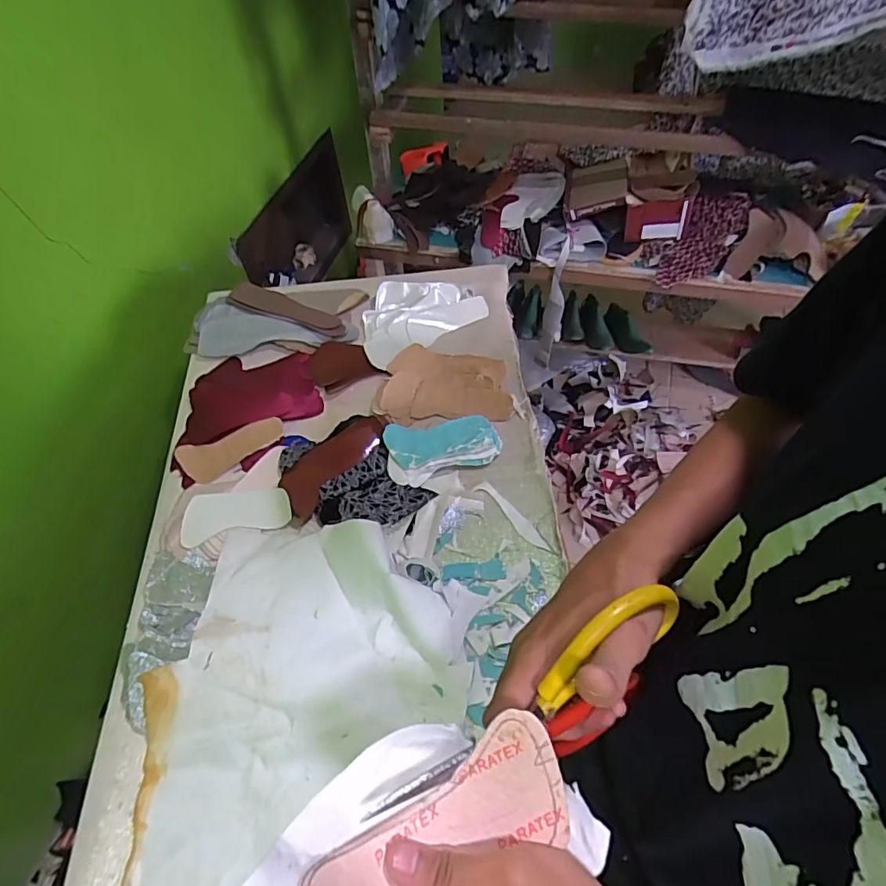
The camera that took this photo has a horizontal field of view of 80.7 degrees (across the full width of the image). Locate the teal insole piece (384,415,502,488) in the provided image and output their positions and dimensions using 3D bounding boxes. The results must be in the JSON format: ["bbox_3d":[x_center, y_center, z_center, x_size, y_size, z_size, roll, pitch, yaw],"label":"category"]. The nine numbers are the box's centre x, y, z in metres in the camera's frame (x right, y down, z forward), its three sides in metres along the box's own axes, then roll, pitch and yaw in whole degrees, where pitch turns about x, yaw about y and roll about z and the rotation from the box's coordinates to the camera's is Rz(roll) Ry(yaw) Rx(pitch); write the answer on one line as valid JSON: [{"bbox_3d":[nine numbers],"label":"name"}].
[{"bbox_3d":[0.002,0.007,0.824,0.180,0.048,0.092,-12,55,-4],"label":"teal insole piece"}]

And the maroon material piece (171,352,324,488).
[{"bbox_3d":[-0.326,-0.055,0.891,0.223,0.022,0.240,-4,59,-2],"label":"maroon material piece"}]

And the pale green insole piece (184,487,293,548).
[{"bbox_3d":[-0.303,0.104,0.763,0.154,0.009,0.066,-8,88,-3],"label":"pale green insole piece"}]

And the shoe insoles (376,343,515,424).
[{"bbox_3d":[0.003,-0.099,0.888,0.222,0.074,0.125,-1,55,3],"label":"shoe insoles"}]

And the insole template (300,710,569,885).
[{"bbox_3d":[0.002,0.187,0.243,0.125,0.052,0.052,-23,55,-27],"label":"insole template"}]

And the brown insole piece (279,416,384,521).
[{"bbox_3d":[-0.176,0.025,0.804,0.066,0.027,0.184,29,62,22],"label":"brown insole piece"}]

